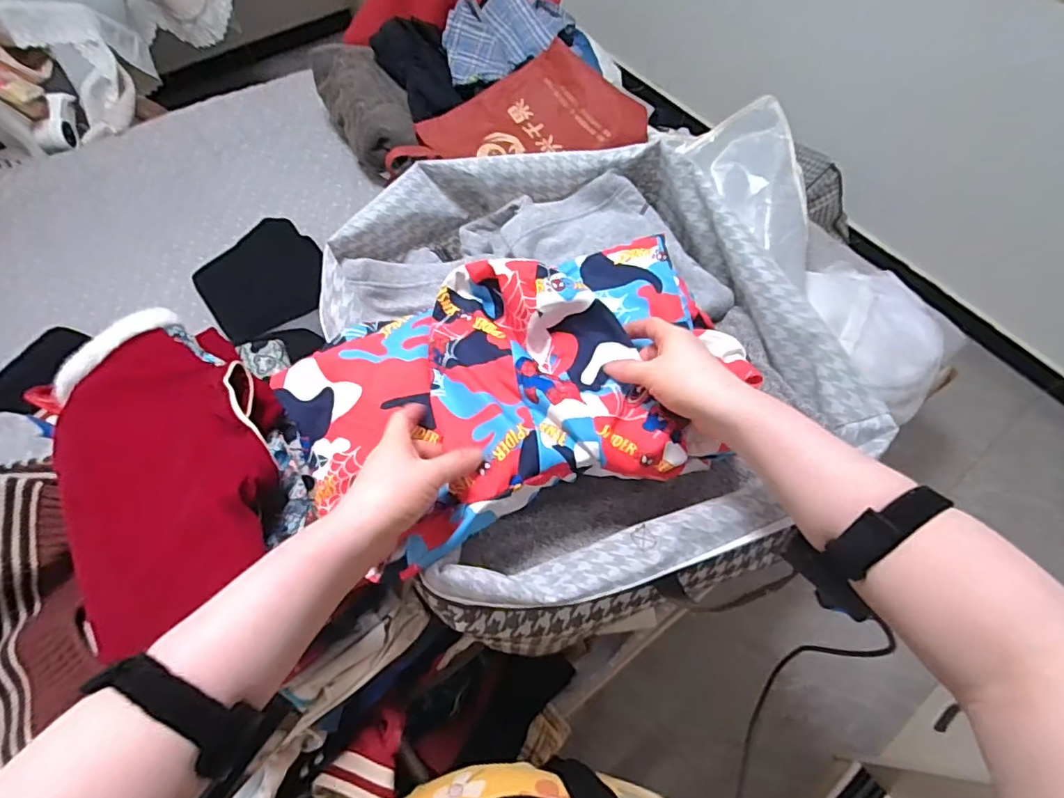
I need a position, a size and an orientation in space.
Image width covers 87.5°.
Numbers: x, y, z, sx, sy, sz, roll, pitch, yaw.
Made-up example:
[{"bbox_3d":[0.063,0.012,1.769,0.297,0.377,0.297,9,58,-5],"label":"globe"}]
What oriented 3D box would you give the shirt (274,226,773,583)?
[{"bbox_3d":[-0.010,-0.020,0.513,0.410,0.076,0.253,-19,63,-10],"label":"shirt"}]

